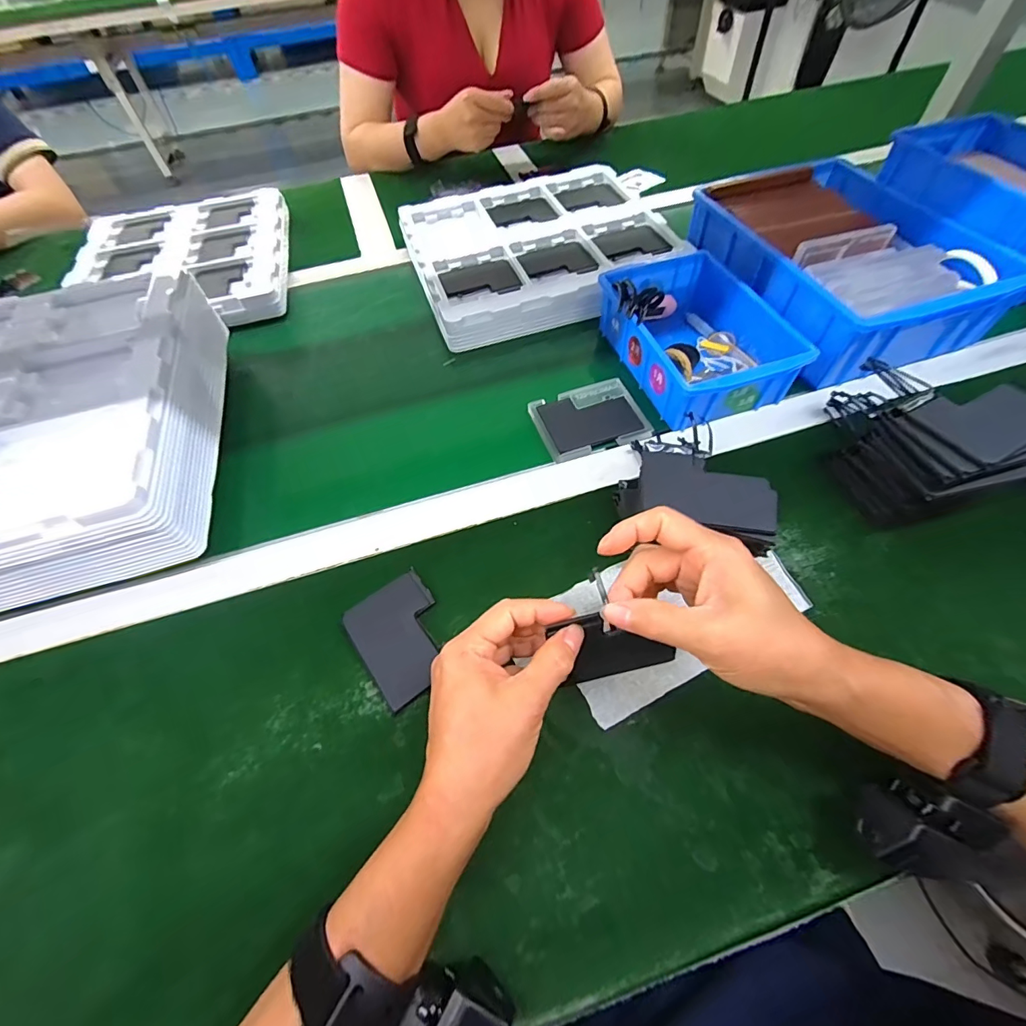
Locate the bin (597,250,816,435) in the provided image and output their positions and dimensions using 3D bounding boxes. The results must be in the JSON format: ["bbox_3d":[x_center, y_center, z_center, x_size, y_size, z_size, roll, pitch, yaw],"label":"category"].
[{"bbox_3d":[0.189,-0.186,0.481,0.138,0.063,0.198,-17,58,-7],"label":"bin"}]

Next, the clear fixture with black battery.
[{"bbox_3d":[0.076,-0.095,0.460,0.102,0.016,0.084,-19,58,-9],"label":"clear fixture with black battery"}]

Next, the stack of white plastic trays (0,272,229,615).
[{"bbox_3d":[-0.426,-0.070,0.409,0.281,0.093,0.320,-14,57,-6],"label":"stack of white plastic trays"}]

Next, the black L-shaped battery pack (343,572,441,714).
[{"bbox_3d":[-0.082,0.092,0.344,0.064,0.009,0.085,-33,61,-17],"label":"black L-shaped battery pack"}]

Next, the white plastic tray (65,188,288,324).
[{"bbox_3d":[-0.470,-0.365,0.647,0.287,0.032,0.343,-14,57,-6],"label":"white plastic tray"}]

